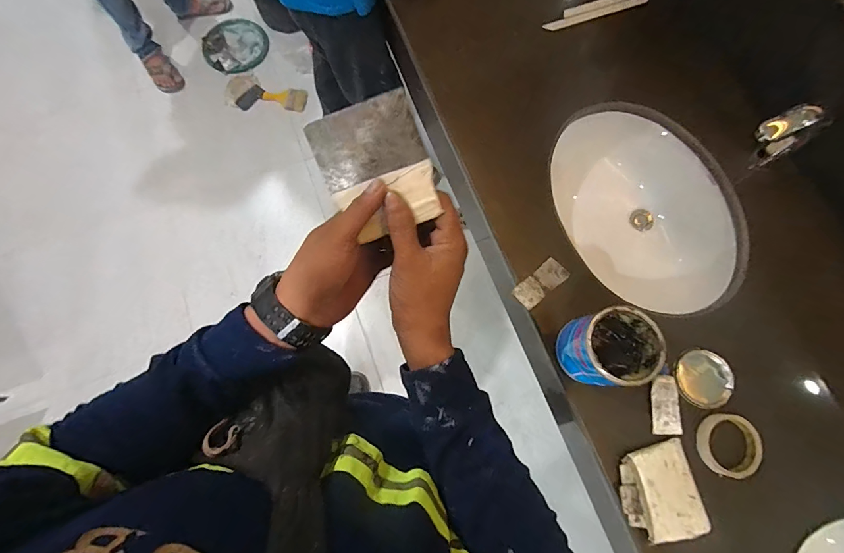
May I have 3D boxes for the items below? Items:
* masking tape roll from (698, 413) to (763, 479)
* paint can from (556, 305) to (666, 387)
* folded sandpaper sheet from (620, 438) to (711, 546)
[{"bbox_3d":[0.481,0.263,0.596,0.085,0.026,0.091,0,76,0],"label":"masking tape roll"},{"bbox_3d":[0.278,0.108,0.577,0.106,0.121,0.101,0,76,0],"label":"paint can"},{"bbox_3d":[0.361,0.327,0.573,0.112,0.015,0.126,-10,76,-3],"label":"folded sandpaper sheet"}]

